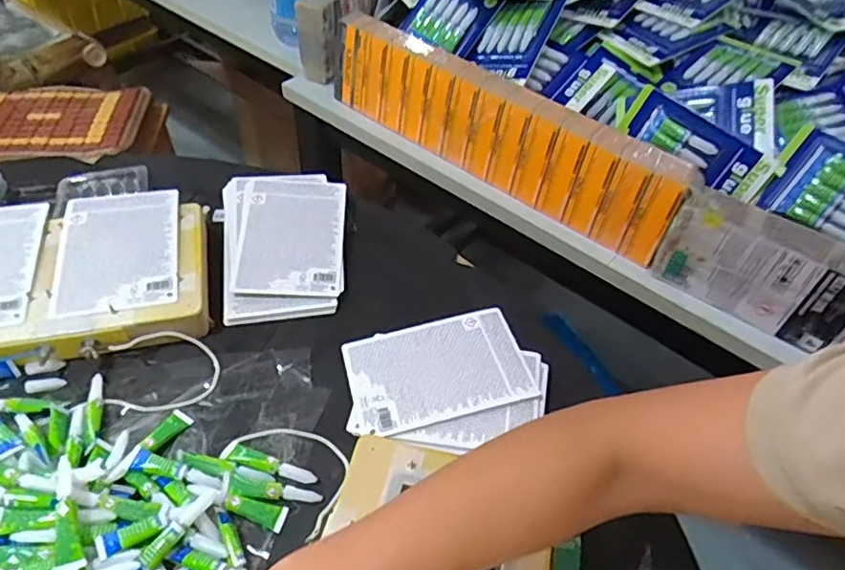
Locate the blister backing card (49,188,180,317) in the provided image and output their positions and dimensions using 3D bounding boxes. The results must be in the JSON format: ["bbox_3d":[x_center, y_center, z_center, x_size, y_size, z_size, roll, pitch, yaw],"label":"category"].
[{"bbox_3d":[-0.317,-0.041,0.615,0.114,0.006,0.171,-9,52,-14],"label":"blister backing card"}]

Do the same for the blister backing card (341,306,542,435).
[{"bbox_3d":[0.014,0.079,0.569,0.167,0.006,0.112,-13,47,-8],"label":"blister backing card"}]

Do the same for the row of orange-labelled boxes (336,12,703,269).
[{"bbox_3d":[0.090,-0.203,0.761,0.513,0.119,0.066,34,56,25],"label":"row of orange-labelled boxes"}]

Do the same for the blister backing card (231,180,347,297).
[{"bbox_3d":[-0.149,-0.059,0.669,0.117,0.007,0.166,2,54,-8],"label":"blister backing card"}]

